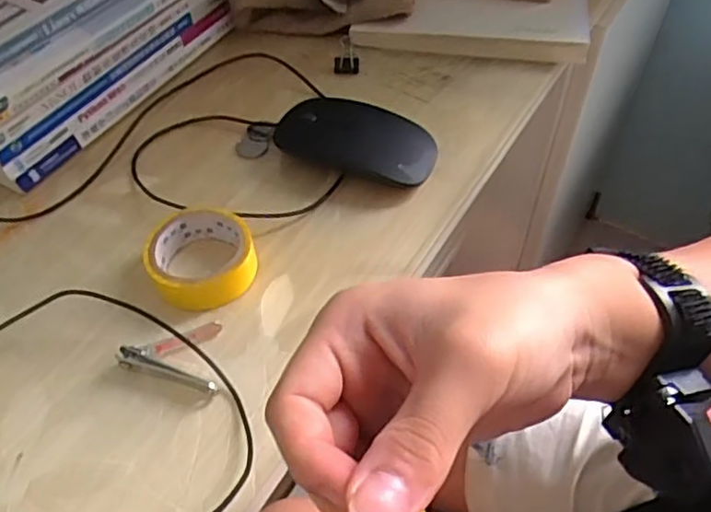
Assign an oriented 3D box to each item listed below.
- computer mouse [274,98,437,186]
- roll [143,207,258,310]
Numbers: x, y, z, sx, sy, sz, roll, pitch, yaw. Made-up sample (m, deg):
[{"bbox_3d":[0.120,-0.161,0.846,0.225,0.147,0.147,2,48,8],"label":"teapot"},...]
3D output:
[{"bbox_3d":[0.000,-0.078,0.439,0.110,0.030,0.053,17,55,15],"label":"computer mouse"},{"bbox_3d":[-0.091,0.001,0.380,0.060,0.025,0.059,-1,52,1],"label":"roll"}]

